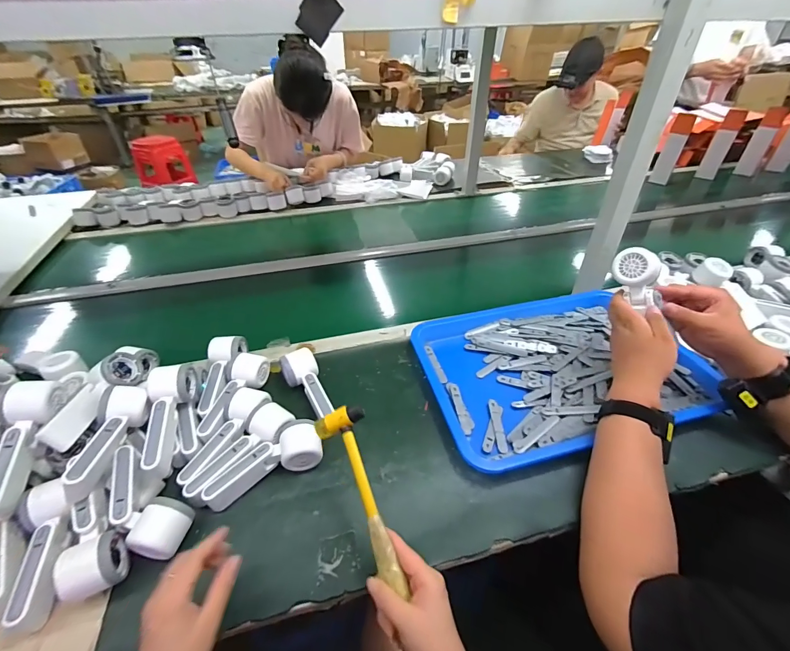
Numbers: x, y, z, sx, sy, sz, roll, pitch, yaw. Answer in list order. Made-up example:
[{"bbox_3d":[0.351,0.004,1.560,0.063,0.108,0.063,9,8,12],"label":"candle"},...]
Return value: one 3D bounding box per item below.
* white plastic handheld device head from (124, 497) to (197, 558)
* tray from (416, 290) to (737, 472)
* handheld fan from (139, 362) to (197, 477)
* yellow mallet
[{"bbox_3d":[-0.297,0.254,0.464,0.060,0.051,0.059,8,40,11],"label":"white plastic handheld device head"},{"bbox_3d":[0.286,0.069,0.675,0.464,0.042,0.345,-12,41,-13],"label":"tray"},{"bbox_3d":[-0.336,0.137,0.538,0.053,0.058,0.161,-5,58,-4],"label":"handheld fan"},{"bbox_3d":[-0.035,0.195,0.426,0.054,0.030,0.200,-17,67,-18],"label":"yellow mallet"}]

